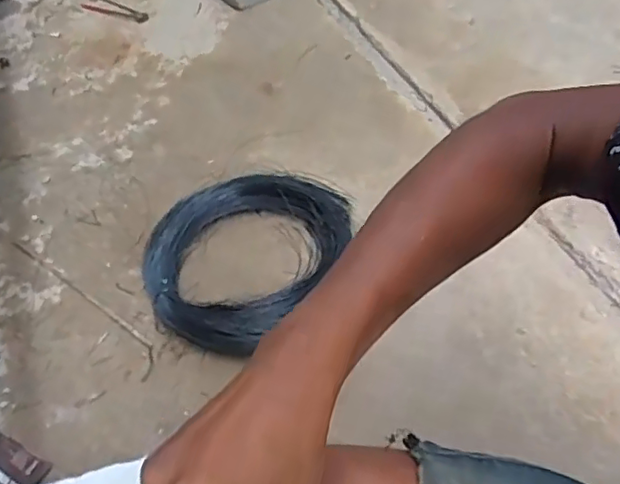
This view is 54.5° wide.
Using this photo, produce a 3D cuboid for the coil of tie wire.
[{"bbox_3d":[-0.110,0.014,0.918,0.299,0.068,0.317,-3,50,3],"label":"coil of tie wire"}]

